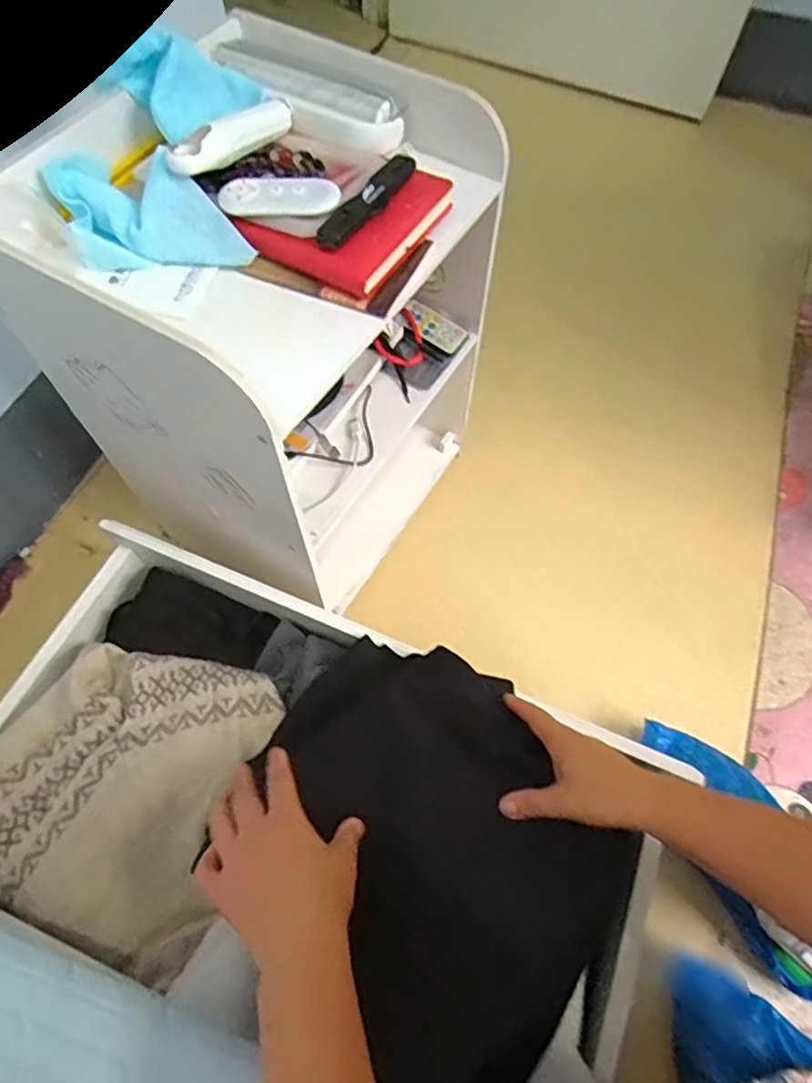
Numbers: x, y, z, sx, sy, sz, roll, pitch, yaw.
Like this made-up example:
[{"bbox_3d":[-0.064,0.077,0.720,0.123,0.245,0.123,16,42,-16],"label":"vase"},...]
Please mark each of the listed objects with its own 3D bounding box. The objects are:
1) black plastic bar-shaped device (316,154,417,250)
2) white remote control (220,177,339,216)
[{"bbox_3d":[-0.029,-0.270,0.480,0.020,0.015,0.119,29,65,12],"label":"black plastic bar-shaped device"},{"bbox_3d":[-0.099,-0.268,0.475,0.093,0.012,0.040,6,63,1],"label":"white remote control"}]

